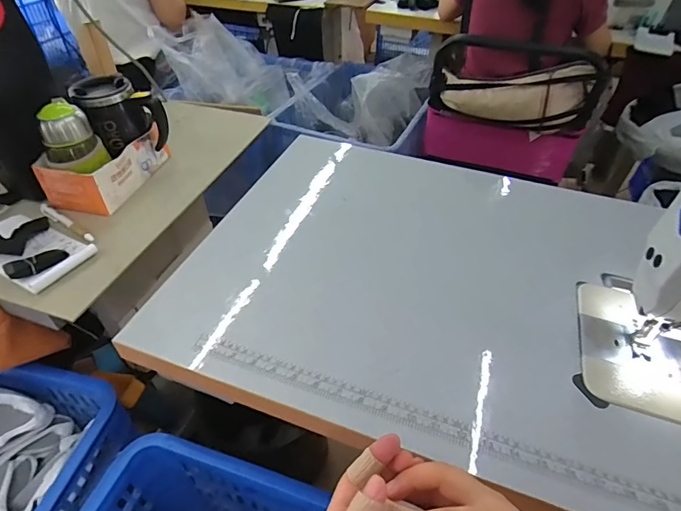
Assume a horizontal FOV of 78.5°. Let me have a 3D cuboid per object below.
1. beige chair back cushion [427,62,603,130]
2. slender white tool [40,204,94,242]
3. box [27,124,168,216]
[{"bbox_3d":[0.436,-0.424,1.084,0.391,0.163,0.114,27,49,24],"label":"beige chair back cushion"},{"bbox_3d":[-0.396,-0.048,0.603,0.133,0.008,0.014,25,49,23],"label":"slender white tool"},{"bbox_3d":[-0.370,-0.150,0.669,0.106,0.069,0.191,10,44,8],"label":"box"}]

